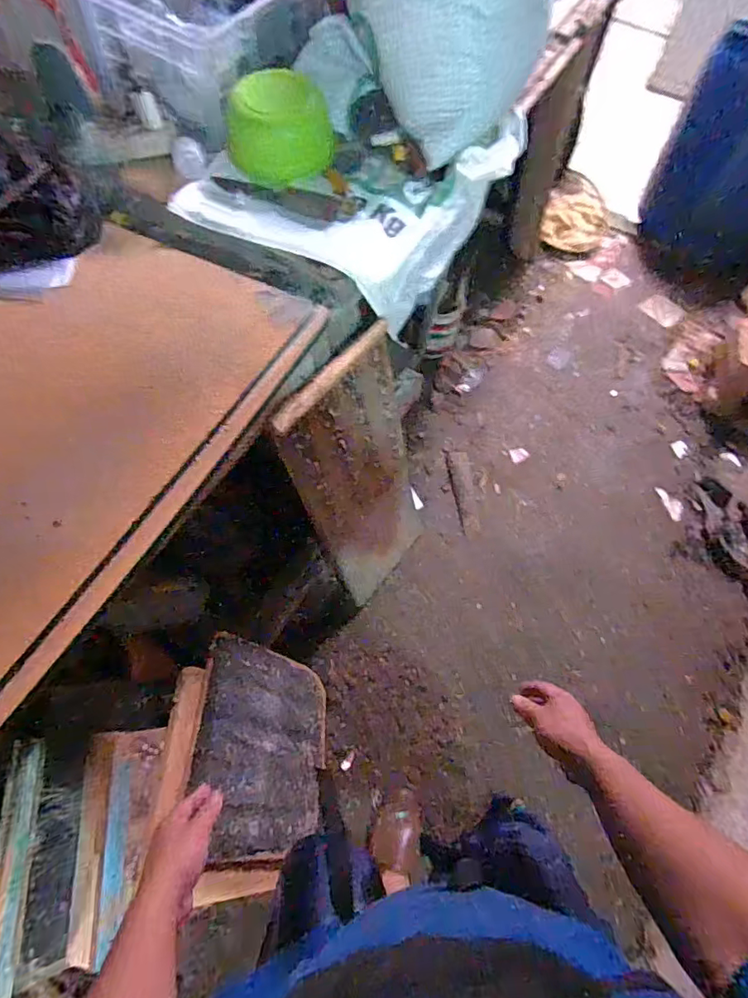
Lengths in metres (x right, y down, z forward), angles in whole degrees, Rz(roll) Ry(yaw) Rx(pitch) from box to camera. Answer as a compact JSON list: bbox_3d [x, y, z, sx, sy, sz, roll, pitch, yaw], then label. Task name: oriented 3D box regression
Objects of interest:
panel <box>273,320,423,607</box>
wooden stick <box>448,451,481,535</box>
[{"bbox_3d":[-0.016,-0.030,1.189,0.040,0.682,0.322,26,63,31],"label":"panel"},{"bbox_3d":[0.291,-0.023,1.639,0.063,0.031,0.292,-5,66,-3],"label":"wooden stick"}]

